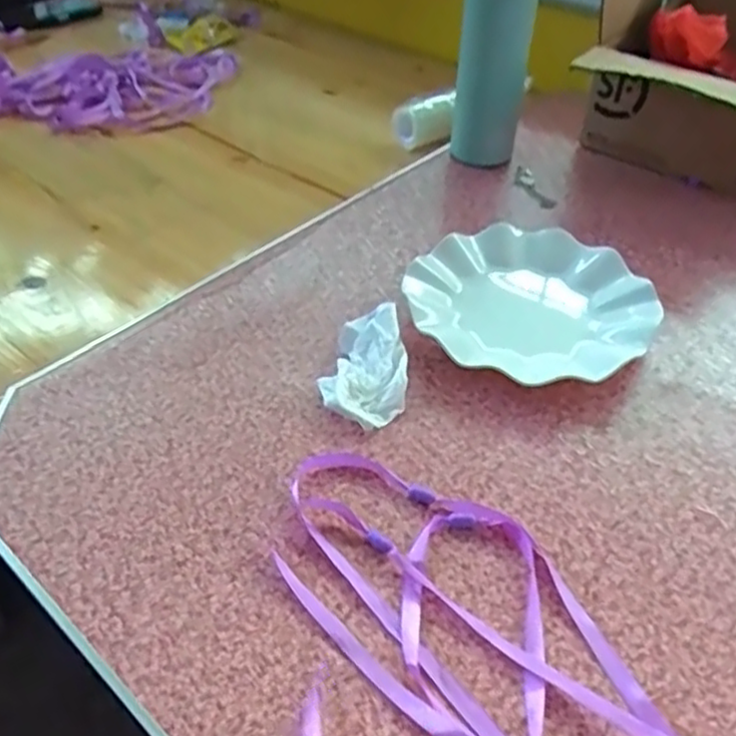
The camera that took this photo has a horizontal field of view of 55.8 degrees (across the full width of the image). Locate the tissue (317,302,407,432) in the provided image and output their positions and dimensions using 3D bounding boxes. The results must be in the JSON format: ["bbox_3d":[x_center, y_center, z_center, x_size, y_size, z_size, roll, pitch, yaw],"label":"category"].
[{"bbox_3d":[-0.001,-0.004,0.494,0.056,0.031,0.096,6,44,5],"label":"tissue"}]

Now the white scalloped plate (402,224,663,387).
[{"bbox_3d":[0.128,-0.050,0.552,0.185,0.029,0.185,0,44,0],"label":"white scalloped plate"}]

